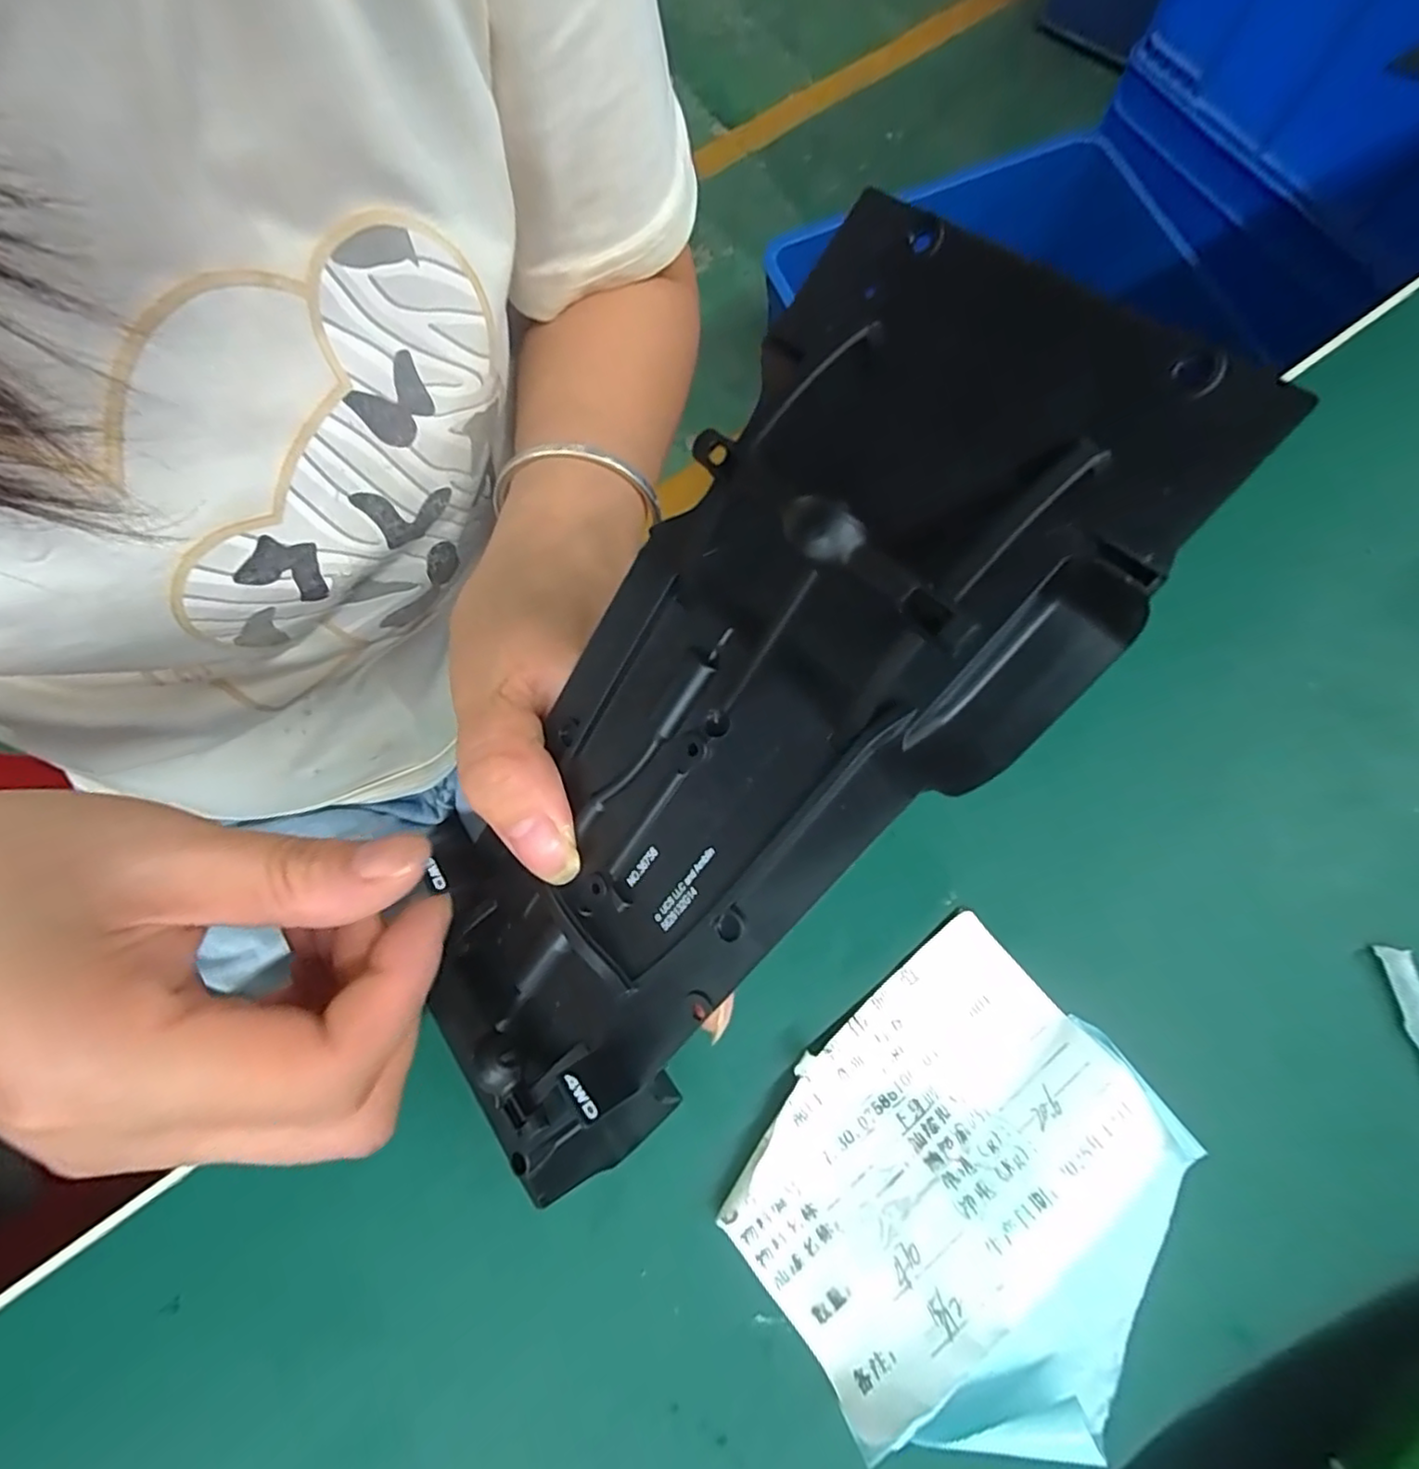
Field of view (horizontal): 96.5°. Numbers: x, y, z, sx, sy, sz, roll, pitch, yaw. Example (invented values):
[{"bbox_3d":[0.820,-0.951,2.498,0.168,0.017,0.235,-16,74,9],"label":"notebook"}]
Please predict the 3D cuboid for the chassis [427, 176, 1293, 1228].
[{"bbox_3d":[-0.004,0.011,0.115,0.072,0.026,0.184,41,113,10],"label":"chassis"}]

